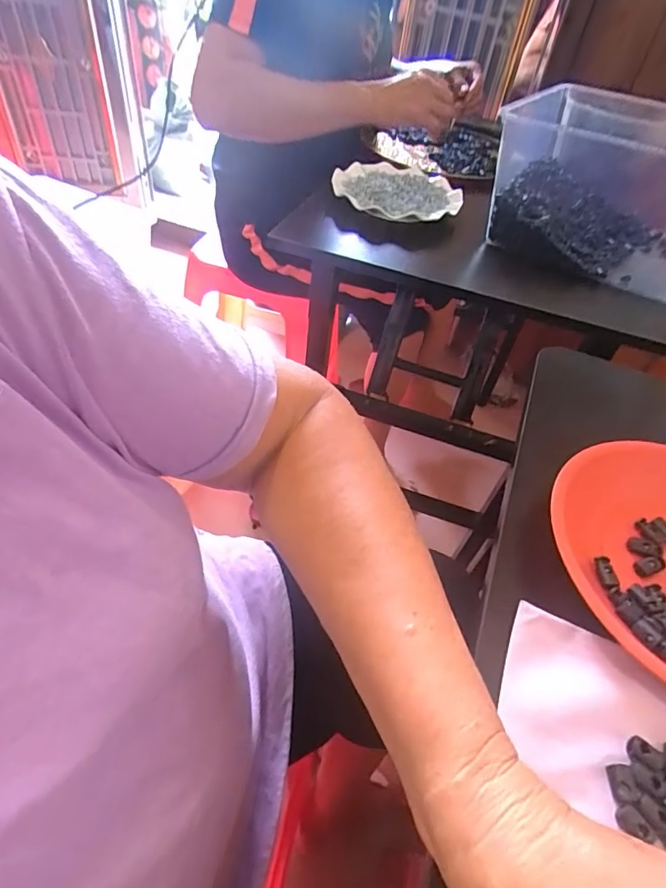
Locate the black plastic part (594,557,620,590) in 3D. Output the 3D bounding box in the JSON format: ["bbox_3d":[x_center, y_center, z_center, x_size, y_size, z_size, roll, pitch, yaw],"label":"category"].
[{"bbox_3d":[0.176,0.083,0.311,0.008,0.005,0.022,4,45,1],"label":"black plastic part"}]

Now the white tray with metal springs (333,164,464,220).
[{"bbox_3d":[0.094,-0.374,0.699,0.180,0.026,0.187,10,46,2],"label":"white tray with metal springs"}]

